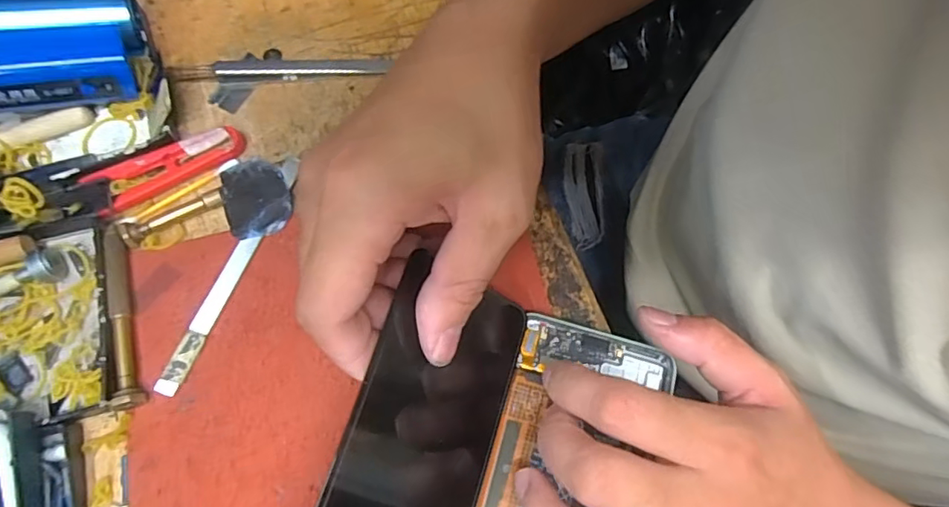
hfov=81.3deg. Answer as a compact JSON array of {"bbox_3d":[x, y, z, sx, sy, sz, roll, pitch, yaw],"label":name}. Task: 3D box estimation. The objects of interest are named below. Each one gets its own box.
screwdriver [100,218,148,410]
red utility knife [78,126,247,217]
[{"bbox_3d":[-0.165,0.028,0.258,0.010,0.010,0.089,-16,70,-9],"label":"screwdriver"},{"bbox_3d":[-0.159,-0.045,0.288,0.077,0.009,0.022,-25,72,-12],"label":"red utility knife"}]

